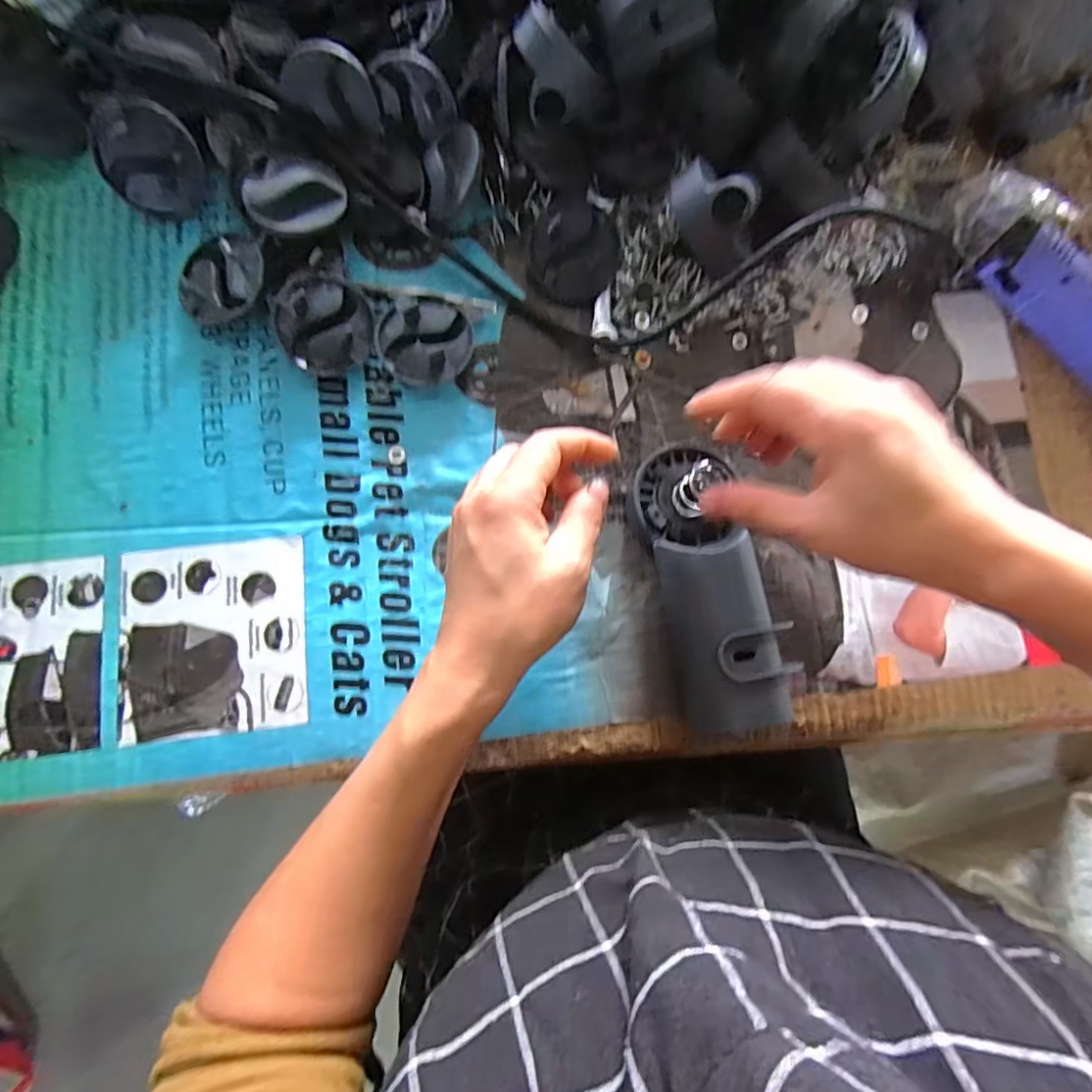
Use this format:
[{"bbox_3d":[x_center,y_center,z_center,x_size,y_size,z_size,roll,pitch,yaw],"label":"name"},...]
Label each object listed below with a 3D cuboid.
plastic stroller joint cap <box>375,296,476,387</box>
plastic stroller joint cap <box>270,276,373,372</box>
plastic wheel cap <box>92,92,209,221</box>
[{"bbox_3d":[-0.071,-0.123,0.336,0.056,0.021,0.053,1,83,-4],"label":"plastic stroller joint cap"},{"bbox_3d":[-0.130,-0.130,0.331,0.053,0.020,0.052,1,83,-4],"label":"plastic stroller joint cap"},{"bbox_3d":[-0.232,-0.227,0.330,0.055,0.057,0.013,-3,45,-20],"label":"plastic wheel cap"}]

